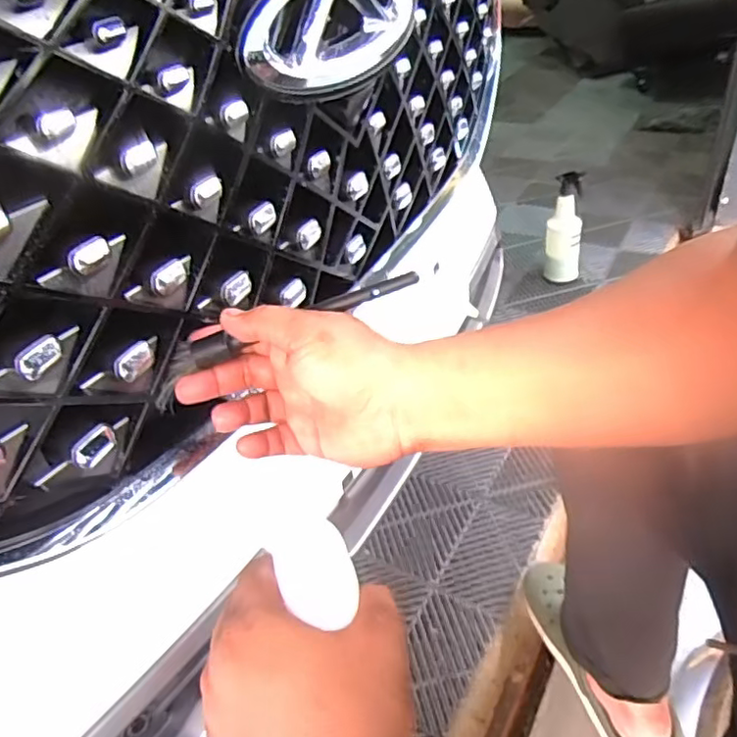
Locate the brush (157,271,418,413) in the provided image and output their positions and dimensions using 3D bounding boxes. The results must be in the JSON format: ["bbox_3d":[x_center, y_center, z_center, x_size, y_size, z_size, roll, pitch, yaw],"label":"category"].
[{"bbox_3d":[-0.058,-0.021,0.392,0.188,0.030,0.030,-18,36,14],"label":"brush"}]

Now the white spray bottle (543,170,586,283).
[{"bbox_3d":[0.529,-0.378,1.636,0.096,0.262,0.068,6,40,15],"label":"white spray bottle"}]

